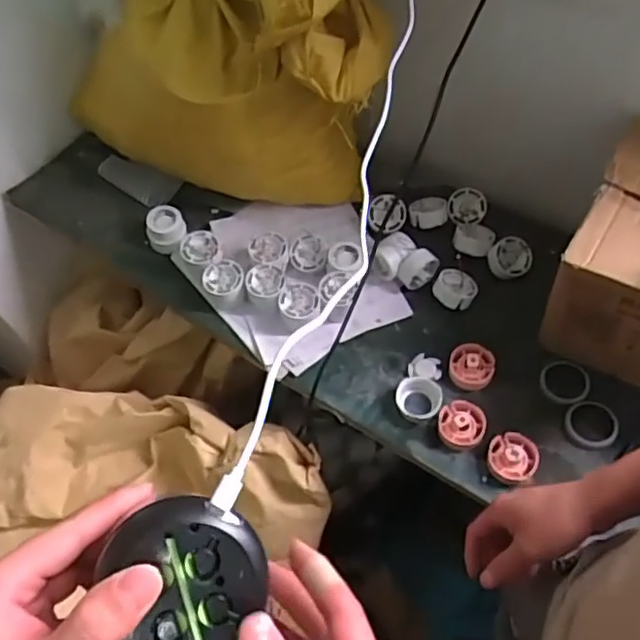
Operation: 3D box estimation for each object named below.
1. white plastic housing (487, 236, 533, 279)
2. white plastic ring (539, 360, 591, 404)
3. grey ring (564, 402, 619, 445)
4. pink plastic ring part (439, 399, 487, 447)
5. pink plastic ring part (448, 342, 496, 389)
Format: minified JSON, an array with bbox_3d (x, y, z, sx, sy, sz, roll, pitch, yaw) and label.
[{"bbox_3d":[0.260,-0.085,0.863,0.056,0.034,0.052,13,57,14],"label":"white plastic housing"},{"bbox_3d":[0.304,0.076,0.784,0.059,0.005,0.059,-2,55,3],"label":"white plastic ring"},{"bbox_3d":[0.319,0.120,0.743,0.057,0.010,0.056,-10,59,17],"label":"grey ring"},{"bbox_3d":[0.172,0.124,0.764,0.054,0.018,0.053,-2,55,3],"label":"pink plastic ring part"},{"bbox_3d":[0.192,0.055,0.799,0.054,0.017,0.055,13,57,14],"label":"pink plastic ring part"}]

